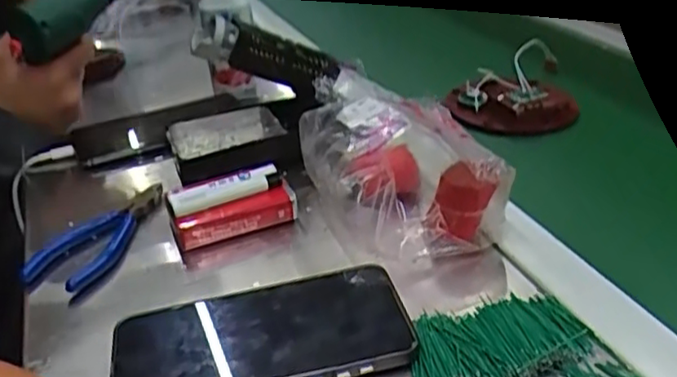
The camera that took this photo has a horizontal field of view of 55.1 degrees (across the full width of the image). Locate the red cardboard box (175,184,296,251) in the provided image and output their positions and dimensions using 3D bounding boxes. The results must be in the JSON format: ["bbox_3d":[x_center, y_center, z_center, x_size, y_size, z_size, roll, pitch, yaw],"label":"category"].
[{"bbox_3d":[-0.072,0.018,0.461,0.083,0.019,0.020,-17,34,-22],"label":"red cardboard box"}]

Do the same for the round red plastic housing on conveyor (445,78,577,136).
[{"bbox_3d":[0.157,-0.082,0.609,0.110,0.027,0.100,-2,31,1],"label":"round red plastic housing on conveyor"}]

